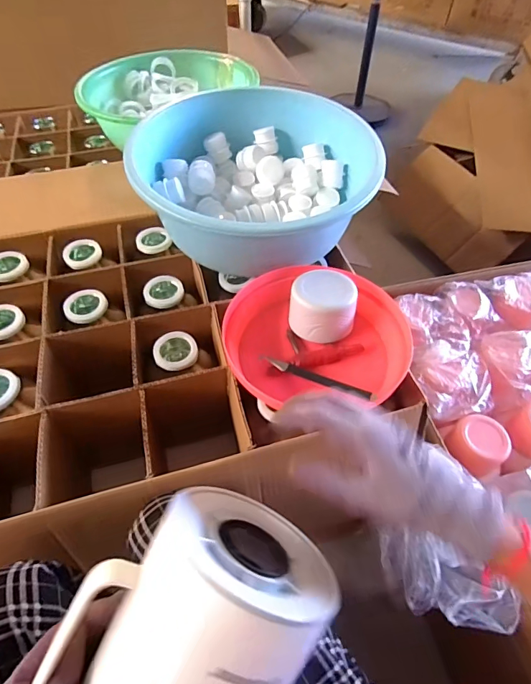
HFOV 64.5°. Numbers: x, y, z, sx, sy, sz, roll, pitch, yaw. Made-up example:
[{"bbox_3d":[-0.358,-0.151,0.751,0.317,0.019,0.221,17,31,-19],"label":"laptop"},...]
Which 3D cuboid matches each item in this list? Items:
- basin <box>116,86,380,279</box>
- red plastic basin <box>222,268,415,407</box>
[{"bbox_3d":[-0.025,-0.262,0.683,0.344,0.142,0.344,1,52,-1],"label":"basin"},{"bbox_3d":[0.064,-0.013,0.537,0.223,0.070,0.188,-2,52,-3],"label":"red plastic basin"}]

